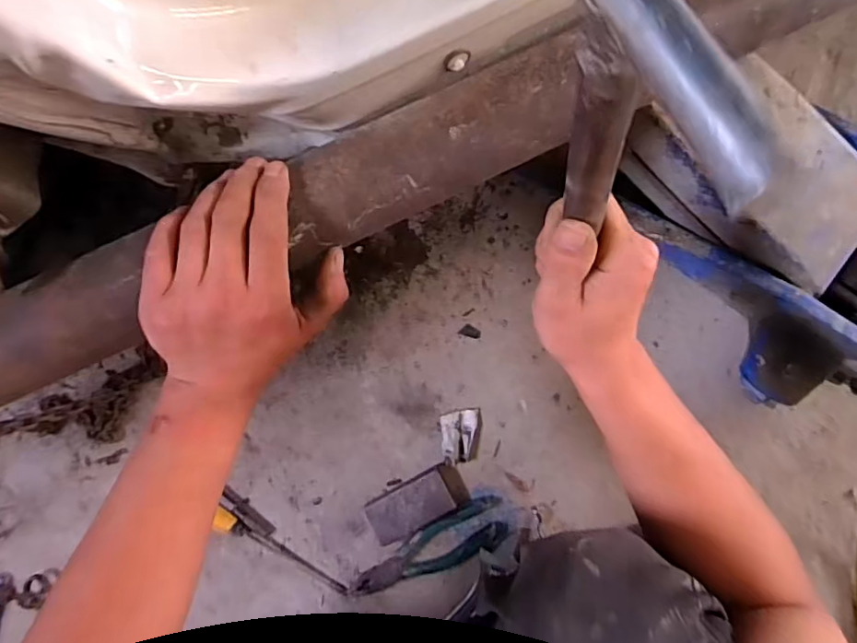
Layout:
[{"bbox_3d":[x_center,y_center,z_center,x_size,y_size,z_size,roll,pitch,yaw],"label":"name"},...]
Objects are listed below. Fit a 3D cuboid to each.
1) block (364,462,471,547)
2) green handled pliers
[{"bbox_3d":[-0.016,0.228,0.684,0.119,0.026,0.058,-30,82,3],"label":"block"},{"bbox_3d":[-0.001,0.287,0.686,0.209,0.015,0.058,-26,83,4],"label":"green handled pliers"}]

